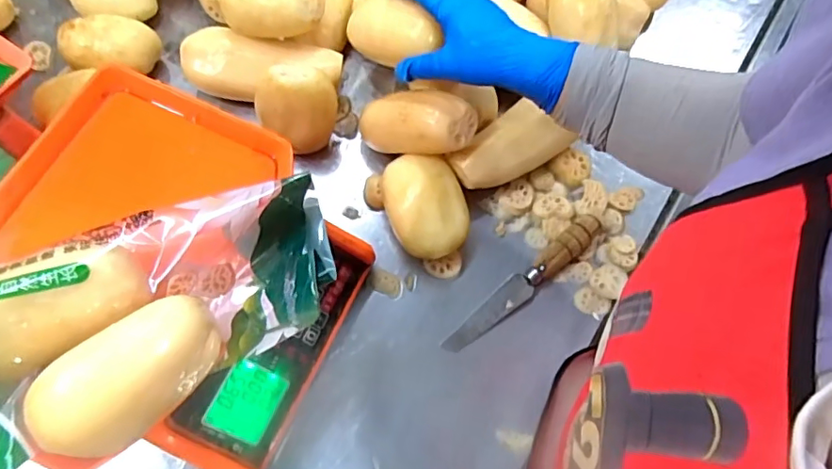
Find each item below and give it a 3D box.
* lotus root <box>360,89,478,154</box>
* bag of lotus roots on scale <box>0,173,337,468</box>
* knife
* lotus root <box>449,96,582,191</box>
[{"bbox_3d":[-0.003,-0.111,0.543,0.125,0.050,0.062,3,67,24],"label":"lotus root"},{"bbox_3d":[-0.180,0.058,0.359,0.259,0.075,0.137,-20,73,-11],"label":"bag of lotus roots on scale"},{"bbox_3d":[0.108,0.049,0.541,0.194,0.027,0.028,-38,77,-16],"label":"knife"},{"bbox_3d":[0.093,-0.086,0.571,0.121,0.058,0.064,-31,75,-14],"label":"lotus root"}]

